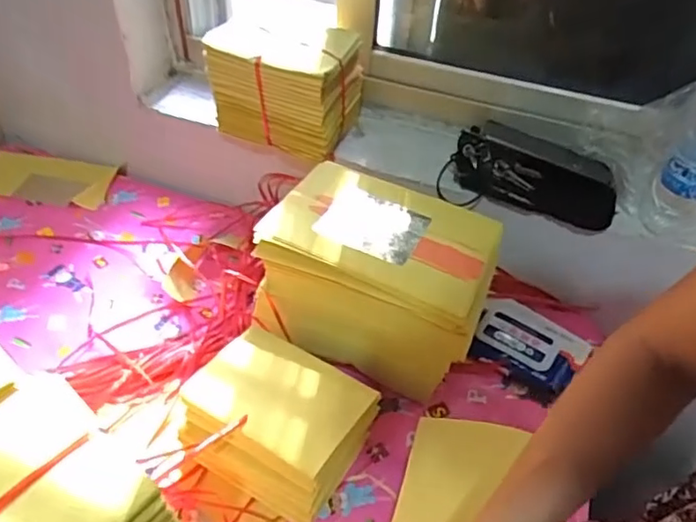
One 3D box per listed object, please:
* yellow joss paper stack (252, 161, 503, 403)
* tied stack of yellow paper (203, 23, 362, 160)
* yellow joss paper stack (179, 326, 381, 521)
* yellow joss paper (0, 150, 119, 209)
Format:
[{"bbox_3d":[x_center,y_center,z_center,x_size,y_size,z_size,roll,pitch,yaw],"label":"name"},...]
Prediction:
[{"bbox_3d":[0.038,0.019,0.684,0.239,0.163,0.168,17,45,17],"label":"yellow joss paper stack"},{"bbox_3d":[-0.077,-0.241,0.762,0.176,0.150,0.130,17,45,18],"label":"tied stack of yellow paper"},{"bbox_3d":[-0.067,0.166,0.596,0.165,0.112,0.131,19,46,19],"label":"yellow joss paper stack"},{"bbox_3d":[-0.493,-0.135,0.955,0.221,0.029,0.121,12,43,5],"label":"yellow joss paper"}]

